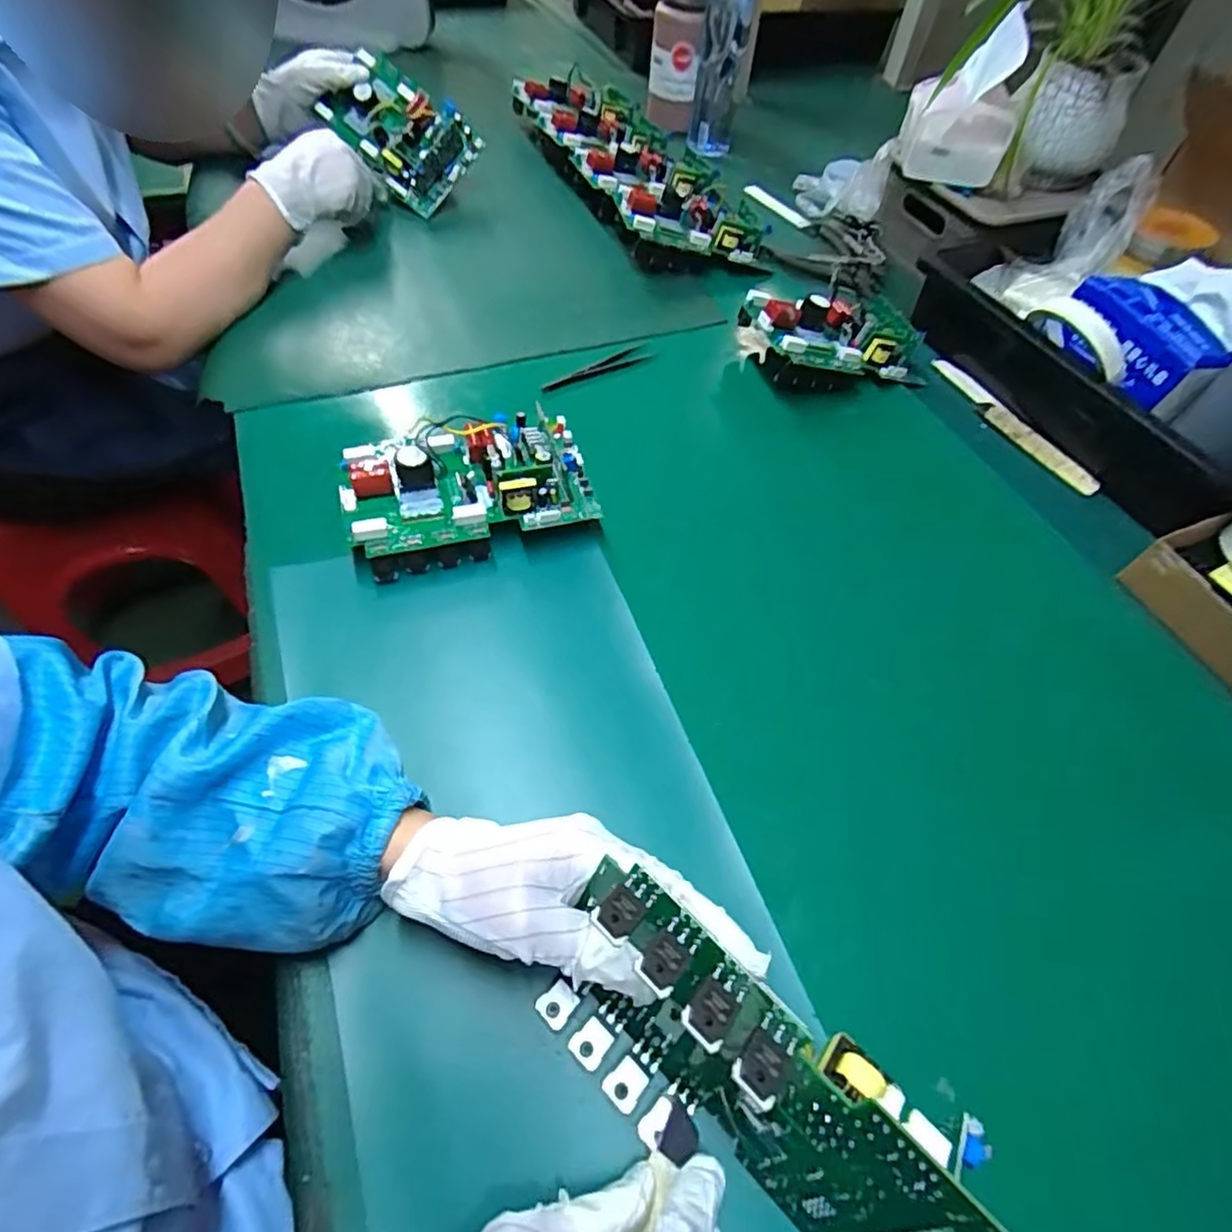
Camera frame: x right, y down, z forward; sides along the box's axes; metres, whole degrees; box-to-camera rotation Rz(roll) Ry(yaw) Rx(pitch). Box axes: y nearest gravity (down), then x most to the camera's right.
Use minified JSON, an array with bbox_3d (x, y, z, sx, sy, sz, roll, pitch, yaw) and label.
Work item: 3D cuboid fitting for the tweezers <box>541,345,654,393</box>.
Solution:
[{"bbox_3d":[-0.019,-0.238,0.596,0.122,0.007,0.021,-28,62,-22],"label":"tweezers"}]

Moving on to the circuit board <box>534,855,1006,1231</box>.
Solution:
[{"bbox_3d":[0.043,0.189,0.257,0.182,0.134,0.045,38,44,24],"label":"circuit board"}]

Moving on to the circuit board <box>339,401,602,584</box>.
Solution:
[{"bbox_3d":[-0.110,-0.099,0.467,0.179,0.058,0.114,-17,58,-16],"label":"circuit board"}]

